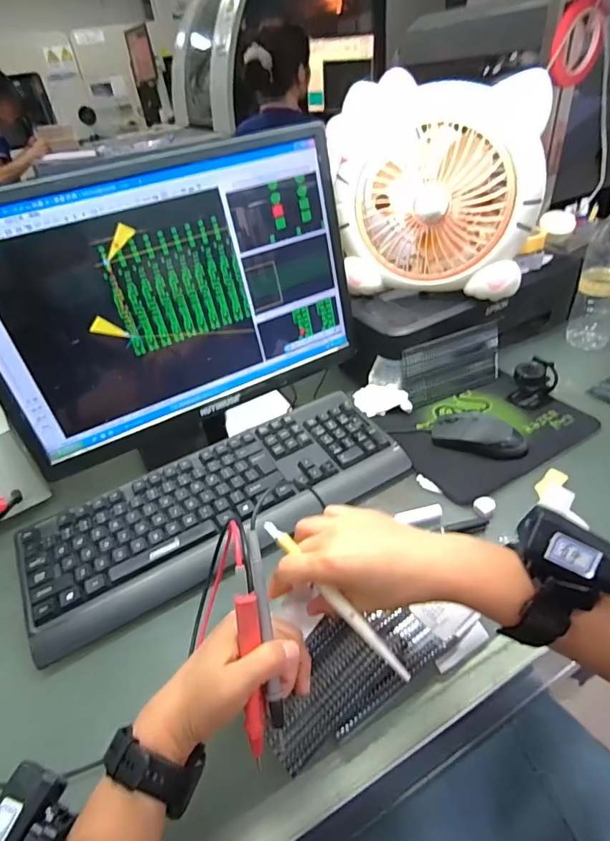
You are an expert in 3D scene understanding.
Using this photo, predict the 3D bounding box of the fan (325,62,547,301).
[{"bbox_3d":[0.172,-0.303,0.607,0.260,0.236,0.110,6,40,17],"label":"fan"}]

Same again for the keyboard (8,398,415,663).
[{"bbox_3d":[-0.093,0.092,0.533,0.435,0.045,0.156,-24,41,-20],"label":"keyboard"}]

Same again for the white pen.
[{"bbox_3d":[0.021,0.132,0.340,0.012,0.009,0.150,-34,66,-30],"label":"white pen"}]

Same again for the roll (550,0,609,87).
[{"bbox_3d":[0.463,-0.633,0.766,0.111,0.124,0.019,-44,47,12],"label":"roll"}]

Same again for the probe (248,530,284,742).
[{"bbox_3d":[-0.028,0.146,0.319,0.008,0.009,0.133,-9,75,-2],"label":"probe"}]

